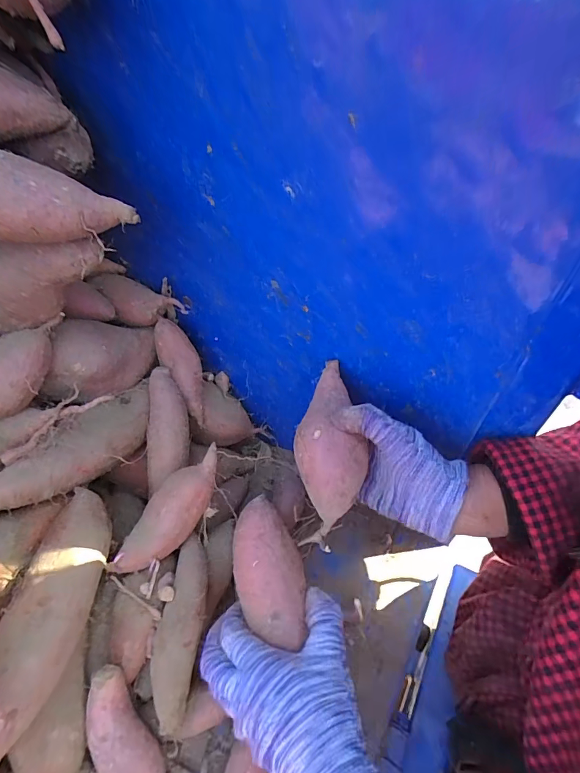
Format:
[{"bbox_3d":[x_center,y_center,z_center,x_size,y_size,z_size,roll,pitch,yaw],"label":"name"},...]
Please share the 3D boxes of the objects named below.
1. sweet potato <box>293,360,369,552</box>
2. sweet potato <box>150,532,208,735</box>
[{"bbox_3d":[0.032,0.052,0.341,0.053,0.044,0.159,4,69,-2],"label":"sweet potato"},{"bbox_3d":[-0.092,0.205,0.344,0.034,0.039,0.137,7,51,1],"label":"sweet potato"}]

